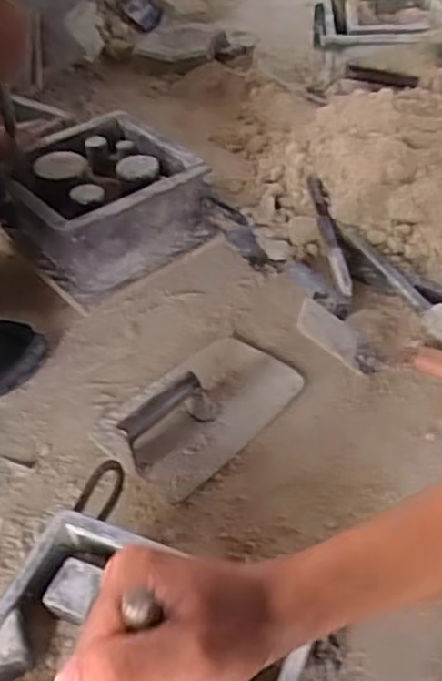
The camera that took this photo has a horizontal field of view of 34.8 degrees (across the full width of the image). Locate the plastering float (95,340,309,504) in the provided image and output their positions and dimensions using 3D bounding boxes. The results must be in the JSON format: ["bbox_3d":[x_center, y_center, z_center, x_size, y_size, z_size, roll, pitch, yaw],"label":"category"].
[{"bbox_3d":[-0.025,0.054,0.782,0.141,0.076,0.220,30,55,29],"label":"plastering float"}]

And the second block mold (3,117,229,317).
[{"bbox_3d":[-0.168,-0.194,0.999,0.238,0.123,0.229,-34,52,-25],"label":"second block mold"}]

